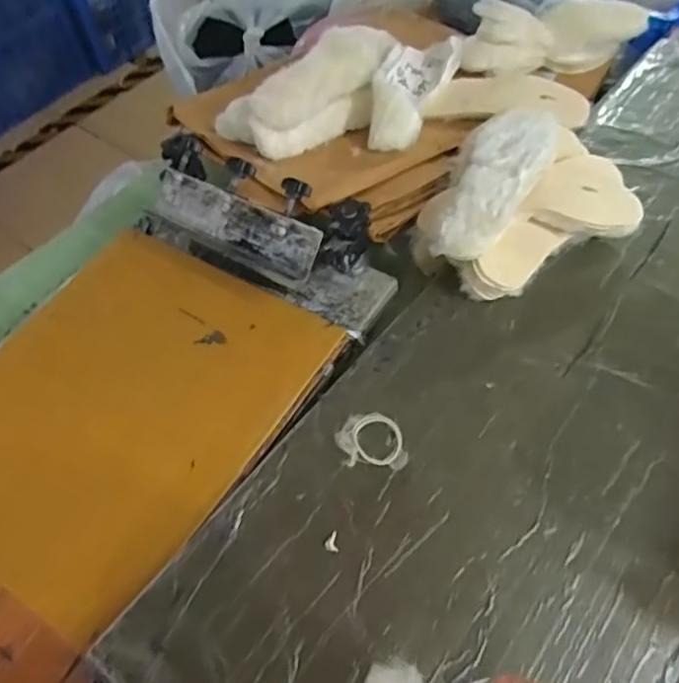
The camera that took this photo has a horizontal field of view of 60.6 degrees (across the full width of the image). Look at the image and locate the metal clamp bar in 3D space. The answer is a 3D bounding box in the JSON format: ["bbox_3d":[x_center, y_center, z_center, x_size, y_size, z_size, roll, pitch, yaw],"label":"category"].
[{"bbox_3d":[-0.094,-0.140,0.710,0.340,0.143,0.103,26,62,20],"label":"metal clamp bar"}]

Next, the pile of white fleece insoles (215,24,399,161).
[{"bbox_3d":[-0.026,-0.351,0.804,0.278,0.084,0.117,-40,62,-20],"label":"pile of white fleece insoles"}]

